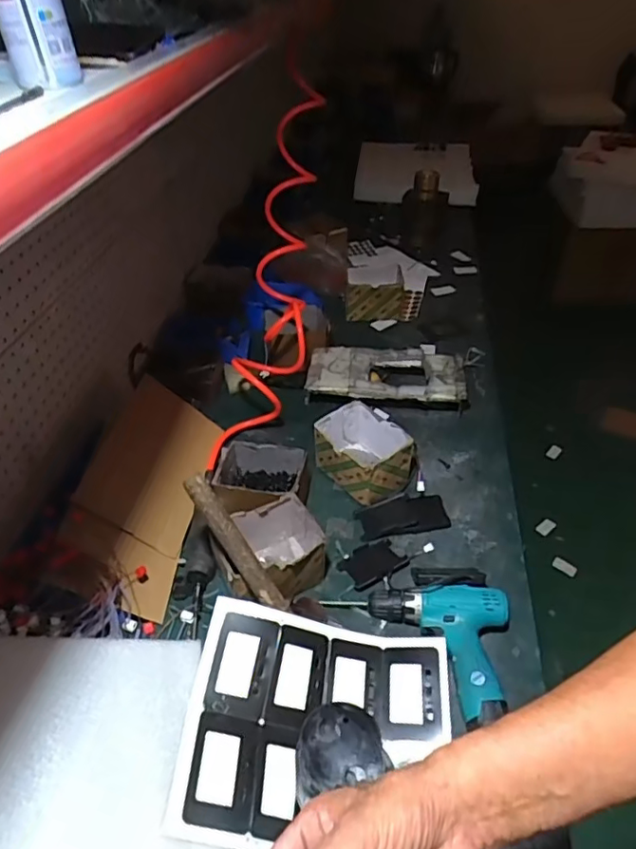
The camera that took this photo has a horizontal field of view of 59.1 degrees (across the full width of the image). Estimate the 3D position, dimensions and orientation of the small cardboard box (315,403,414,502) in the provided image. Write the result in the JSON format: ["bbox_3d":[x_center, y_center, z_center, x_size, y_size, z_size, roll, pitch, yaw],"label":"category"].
[{"bbox_3d":[0.077,0.045,0.969,0.123,0.082,0.154,-27,47,-26],"label":"small cardboard box"}]

